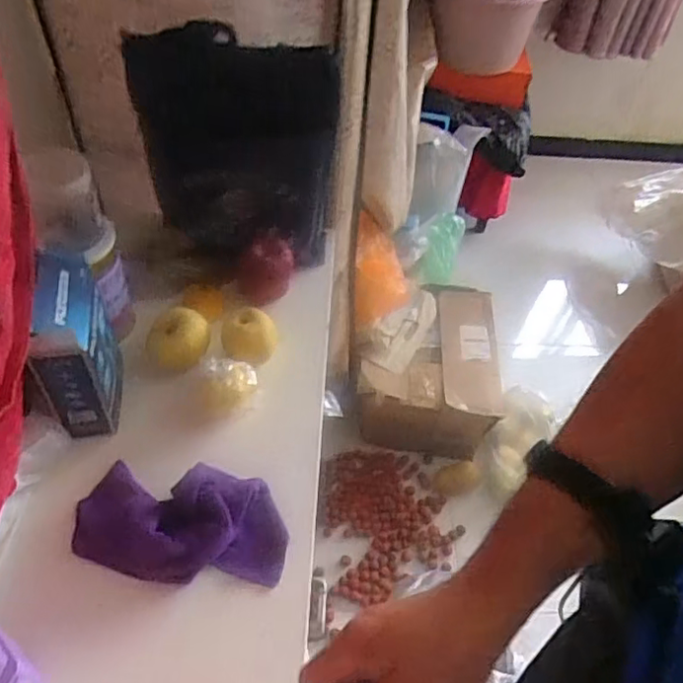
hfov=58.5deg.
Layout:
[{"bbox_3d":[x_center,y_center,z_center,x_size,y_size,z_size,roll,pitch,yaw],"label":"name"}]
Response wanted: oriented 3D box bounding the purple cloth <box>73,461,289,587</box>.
[{"bbox_3d":[-0.185,0.207,0.710,0.246,0.054,0.135,8,51,1],"label":"purple cloth"}]

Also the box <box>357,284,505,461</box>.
[{"bbox_3d":[0.241,0.047,1.663,0.352,0.204,0.453,8,51,1],"label":"box"}]

